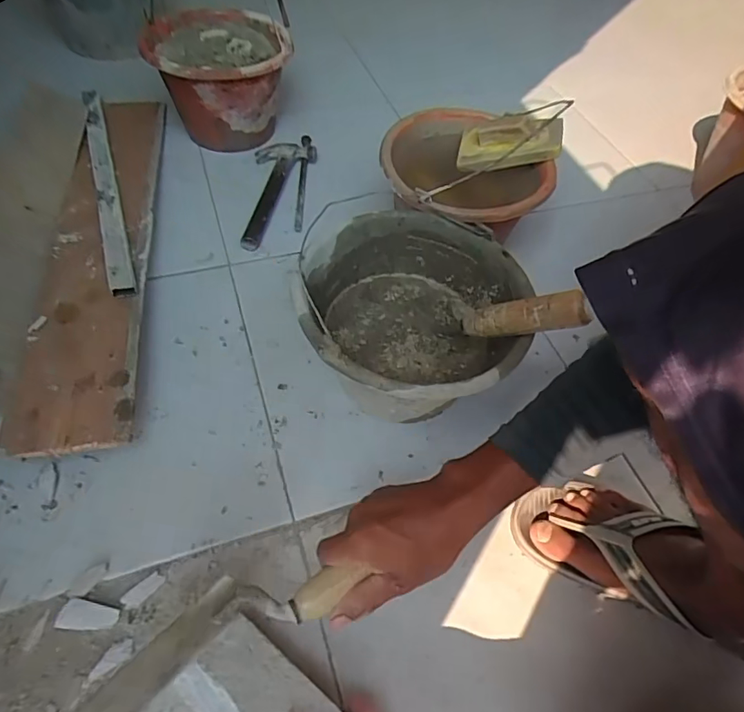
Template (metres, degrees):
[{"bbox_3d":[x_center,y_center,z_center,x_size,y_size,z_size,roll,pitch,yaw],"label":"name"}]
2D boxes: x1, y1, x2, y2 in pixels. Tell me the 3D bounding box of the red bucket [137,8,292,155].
[{"bbox_3d":[-0.276,-0.504,0.927,0.235,0.158,0.230,0,52,-1],"label":"red bucket"}]

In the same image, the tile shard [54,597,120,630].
[{"bbox_3d":[-0.266,0.243,0.470,0.053,0.004,0.025,7,54,0],"label":"tile shard"}]

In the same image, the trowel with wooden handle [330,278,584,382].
[{"bbox_3d":[0.091,-0.031,0.559,0.291,0.105,0.170,5,46,40],"label":"trowel with wooden handle"}]

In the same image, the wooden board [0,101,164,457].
[{"bbox_3d":[-0.389,-0.185,0.732,0.124,0.025,0.733,-7,53,-10],"label":"wooden board"}]

